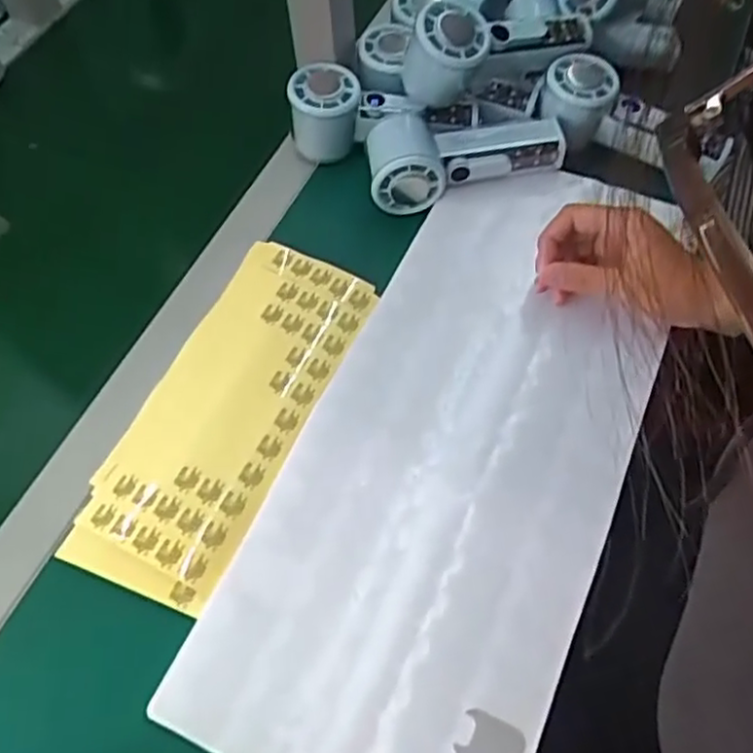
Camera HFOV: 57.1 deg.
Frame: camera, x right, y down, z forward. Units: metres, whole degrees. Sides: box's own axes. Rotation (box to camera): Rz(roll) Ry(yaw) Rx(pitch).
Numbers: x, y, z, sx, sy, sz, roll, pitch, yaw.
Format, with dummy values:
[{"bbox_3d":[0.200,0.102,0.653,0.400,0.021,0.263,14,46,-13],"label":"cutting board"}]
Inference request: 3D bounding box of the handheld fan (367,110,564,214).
[{"bbox_3d":[0.073,-0.179,0.565,0.158,0.051,0.068,-4,60,-1],"label":"handheld fan"}]

